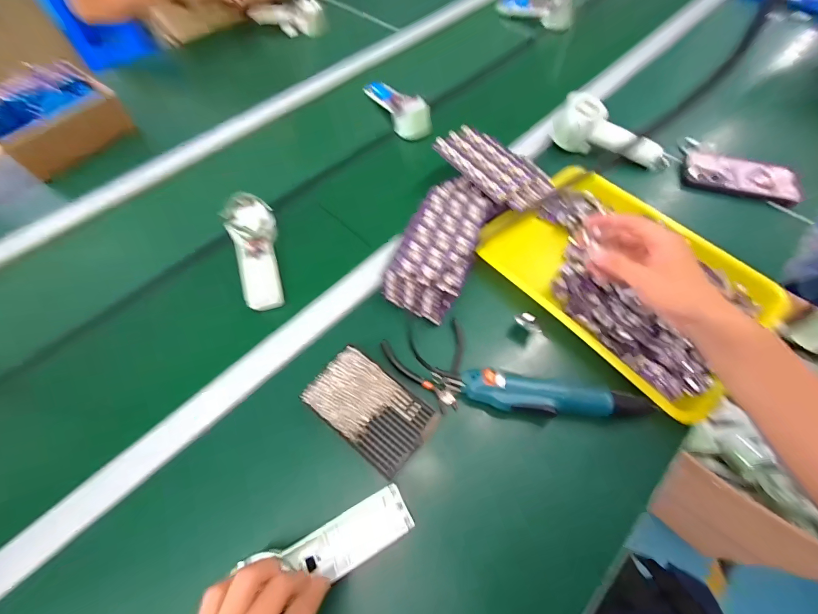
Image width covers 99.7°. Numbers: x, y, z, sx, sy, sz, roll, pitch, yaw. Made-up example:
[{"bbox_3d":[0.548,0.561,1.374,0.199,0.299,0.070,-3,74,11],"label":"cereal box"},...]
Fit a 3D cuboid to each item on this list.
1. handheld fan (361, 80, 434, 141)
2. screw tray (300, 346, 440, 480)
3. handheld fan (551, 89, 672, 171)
[{"bbox_3d":[-0.027,-0.386,0.675,0.064,0.078,0.170,-31,65,-14],"label":"handheld fan"},{"bbox_3d":[-0.044,0.114,0.395,0.137,0.022,0.083,35,68,18],"label":"screw tray"},{"bbox_3d":[0.339,-0.294,0.567,0.193,0.069,0.054,19,64,11],"label":"handheld fan"}]

